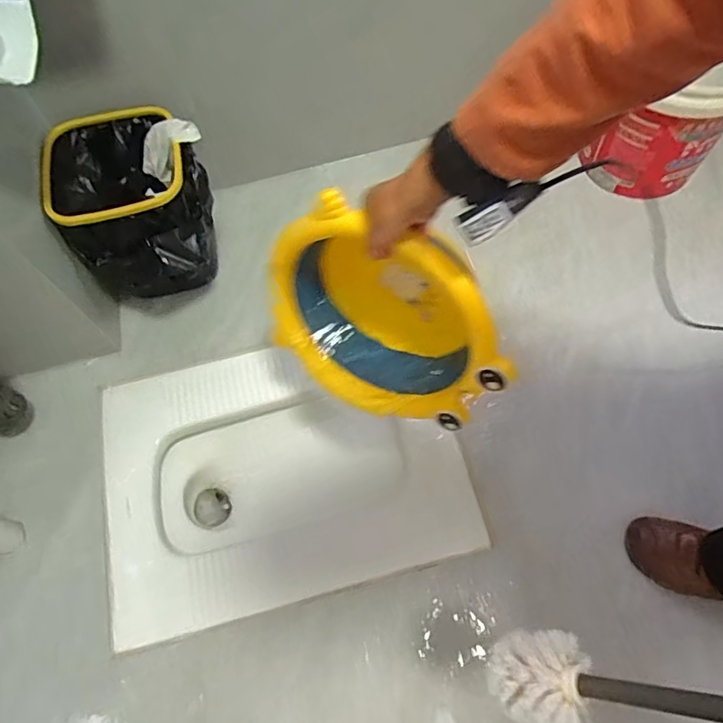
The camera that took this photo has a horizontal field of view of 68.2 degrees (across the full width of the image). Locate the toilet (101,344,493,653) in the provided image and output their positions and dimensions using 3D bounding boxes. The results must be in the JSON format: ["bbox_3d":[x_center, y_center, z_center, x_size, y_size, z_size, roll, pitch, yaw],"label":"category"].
[{"bbox_3d":[-0.135,0.212,0.993,0.602,0.192,0.447,-14,66,-2],"label":"toilet"}]

